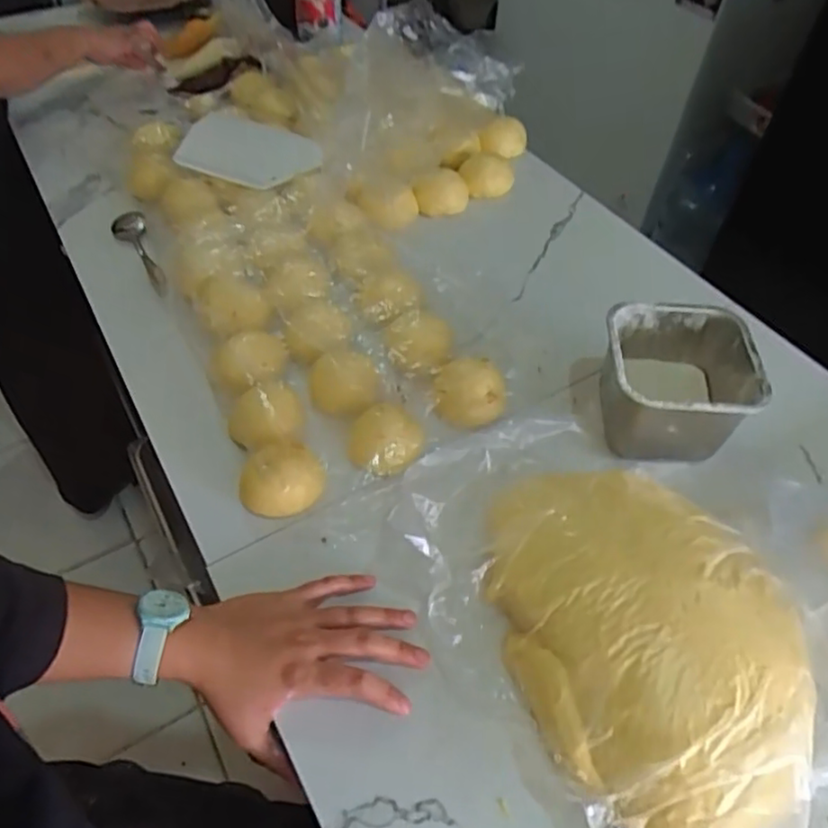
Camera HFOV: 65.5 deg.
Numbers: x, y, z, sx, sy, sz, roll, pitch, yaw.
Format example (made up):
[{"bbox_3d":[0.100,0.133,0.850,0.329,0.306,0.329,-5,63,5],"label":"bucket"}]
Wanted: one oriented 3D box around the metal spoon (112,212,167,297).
[{"bbox_3d":[-0.312,-0.181,0.727,0.039,0.015,0.158,-19,54,-16],"label":"metal spoon"}]

